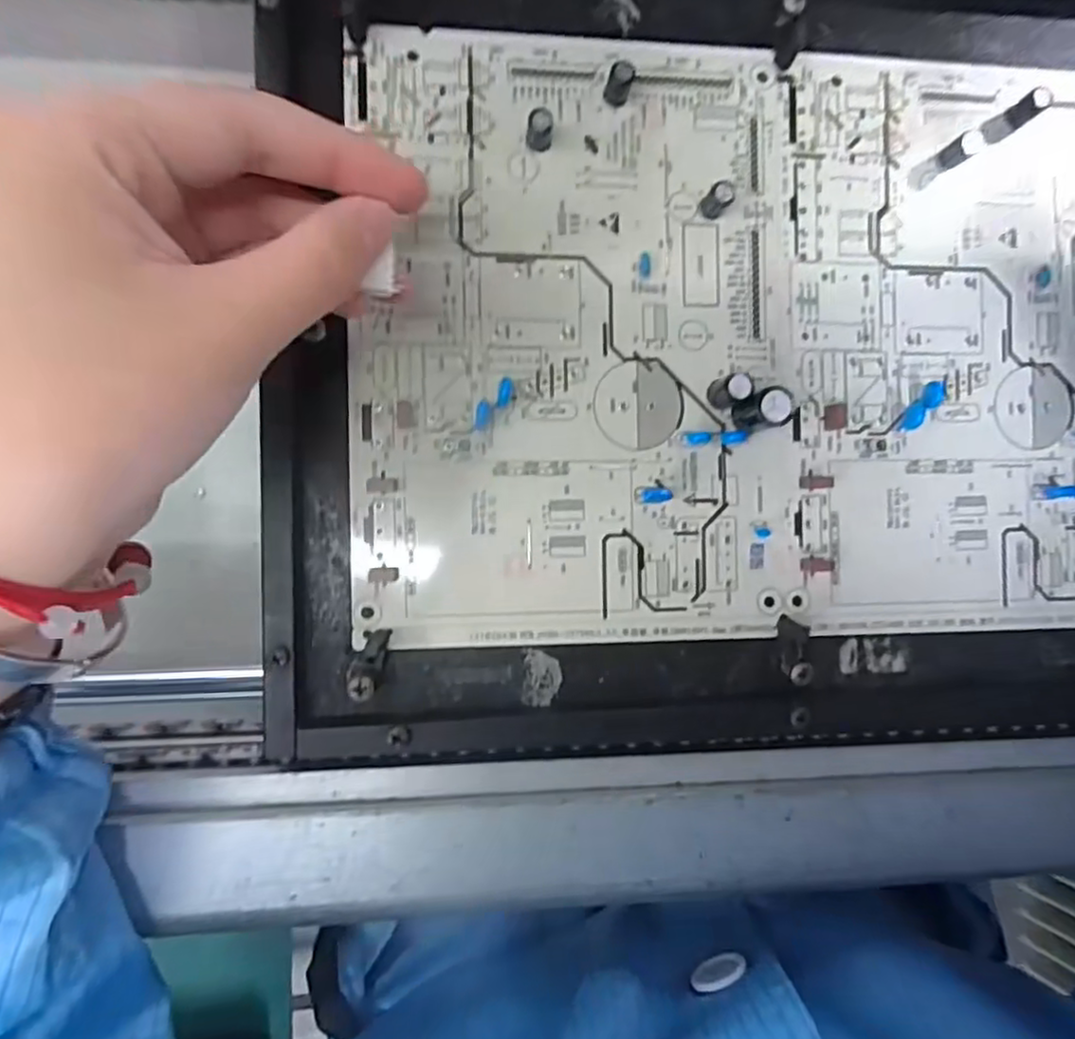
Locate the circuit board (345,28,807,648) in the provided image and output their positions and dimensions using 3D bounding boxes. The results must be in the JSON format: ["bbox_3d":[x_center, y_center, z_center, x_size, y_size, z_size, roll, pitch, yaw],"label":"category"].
[{"bbox_3d":[0.014,-0.058,0.212,0.145,0.016,0.194,-1,89,-9],"label":"circuit board"}]

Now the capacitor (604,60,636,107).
[{"bbox_3d":[0.026,-0.140,0.212,0.008,0.013,0.006,18,86,-8],"label":"capacitor"}]

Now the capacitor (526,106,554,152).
[{"bbox_3d":[0.001,-0.123,0.209,0.008,0.014,0.006,5,88,-9],"label":"capacitor"}]

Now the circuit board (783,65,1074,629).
[{"bbox_3d":[0.154,-0.059,0.225,0.136,0.018,0.190,0,88,-6],"label":"circuit board"}]

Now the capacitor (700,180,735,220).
[{"bbox_3d":[0.058,-0.103,0.215,0.008,0.014,0.007,38,83,-6],"label":"capacitor"}]

